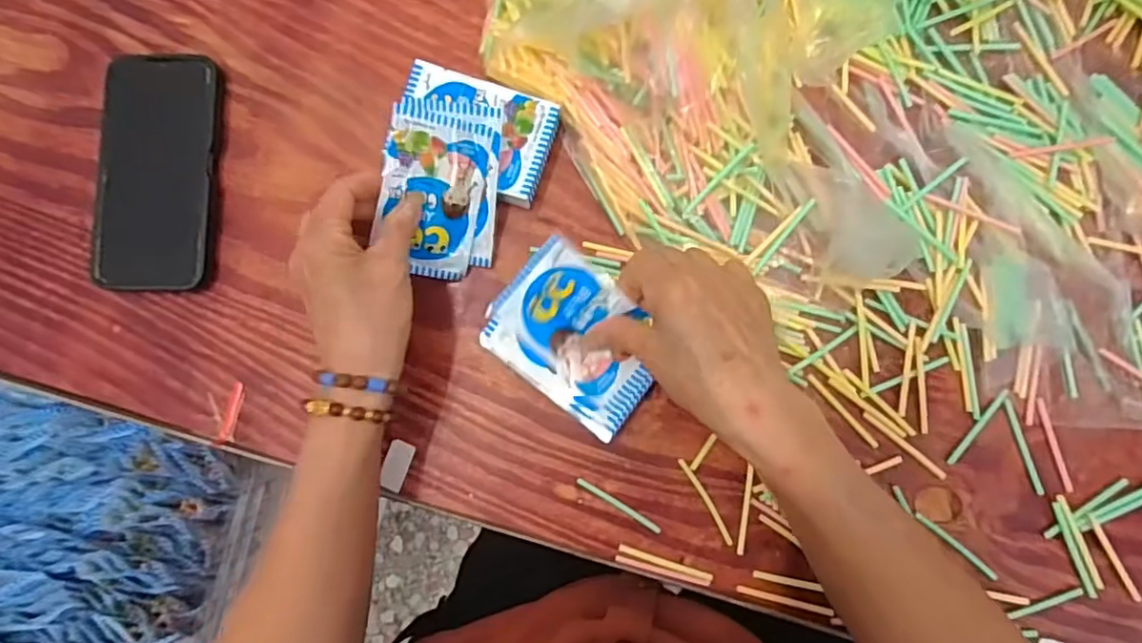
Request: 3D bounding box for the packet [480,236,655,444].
[{"bbox_3d":[0.004,0.010,0.400,0.111,0.014,0.085,37,87,5],"label":"packet"}]

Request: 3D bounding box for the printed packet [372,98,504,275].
[{"bbox_3d":[-0.084,-0.085,0.404,0.072,0.012,0.111,3,106,-19],"label":"printed packet"}]

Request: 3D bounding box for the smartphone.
[{"bbox_3d":[-0.289,-0.106,0.435,0.080,0.015,0.166,-1,84,2],"label":"smartphone"}]

